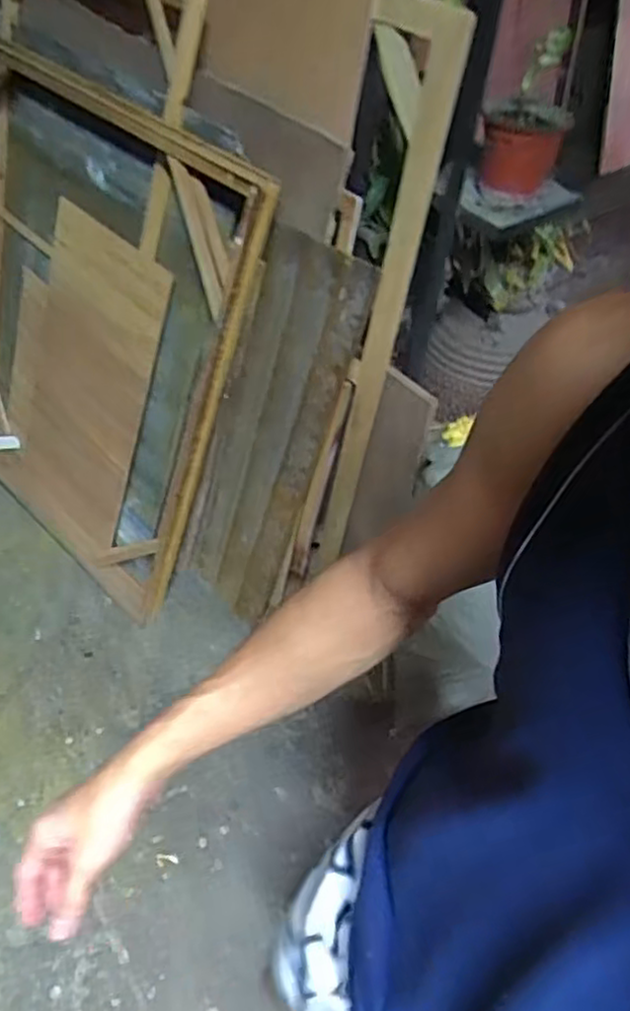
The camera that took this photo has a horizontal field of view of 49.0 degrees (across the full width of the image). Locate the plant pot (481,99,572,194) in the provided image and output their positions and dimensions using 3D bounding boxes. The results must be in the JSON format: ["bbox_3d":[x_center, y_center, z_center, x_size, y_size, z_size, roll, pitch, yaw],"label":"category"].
[{"bbox_3d":[0.327,-0.567,1.101,0.118,0.108,0.151,14,48,8],"label":"plant pot"}]

